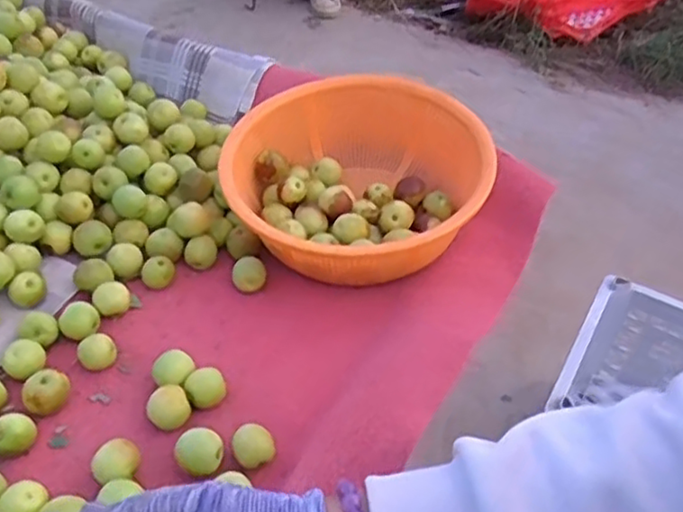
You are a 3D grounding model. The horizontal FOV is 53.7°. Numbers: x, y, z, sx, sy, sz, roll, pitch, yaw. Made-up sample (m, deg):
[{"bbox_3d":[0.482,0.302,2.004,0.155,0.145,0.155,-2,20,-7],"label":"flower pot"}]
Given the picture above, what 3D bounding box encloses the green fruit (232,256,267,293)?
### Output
[{"bbox_3d":[-0.089,0.020,0.651,0.032,0.026,0.029,0,41,-7],"label":"green fruit"}]

